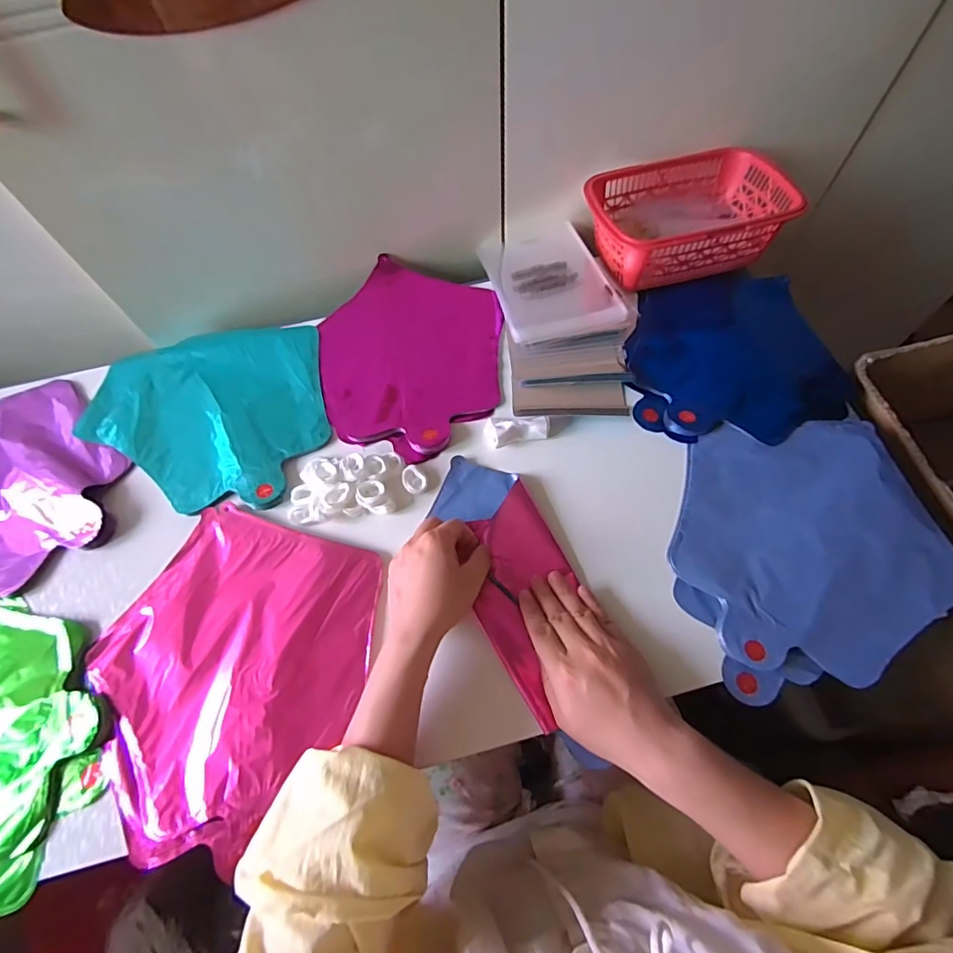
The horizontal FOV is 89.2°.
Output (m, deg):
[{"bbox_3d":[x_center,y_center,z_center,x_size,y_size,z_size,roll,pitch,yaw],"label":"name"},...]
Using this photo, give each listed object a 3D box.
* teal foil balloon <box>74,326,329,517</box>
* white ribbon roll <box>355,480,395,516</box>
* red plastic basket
[{"bbox_3d":[-0.286,-0.069,0.514,0.255,0.017,0.221,-2,63,2],"label":"teal foil balloon"},{"bbox_3d":[-0.095,0.020,0.446,0.028,0.019,0.035,-32,66,-13],"label":"white ribbon roll"},{"bbox_3d":[0.238,-0.298,0.558,0.212,0.072,0.144,-13,64,-4],"label":"red plastic basket"}]

